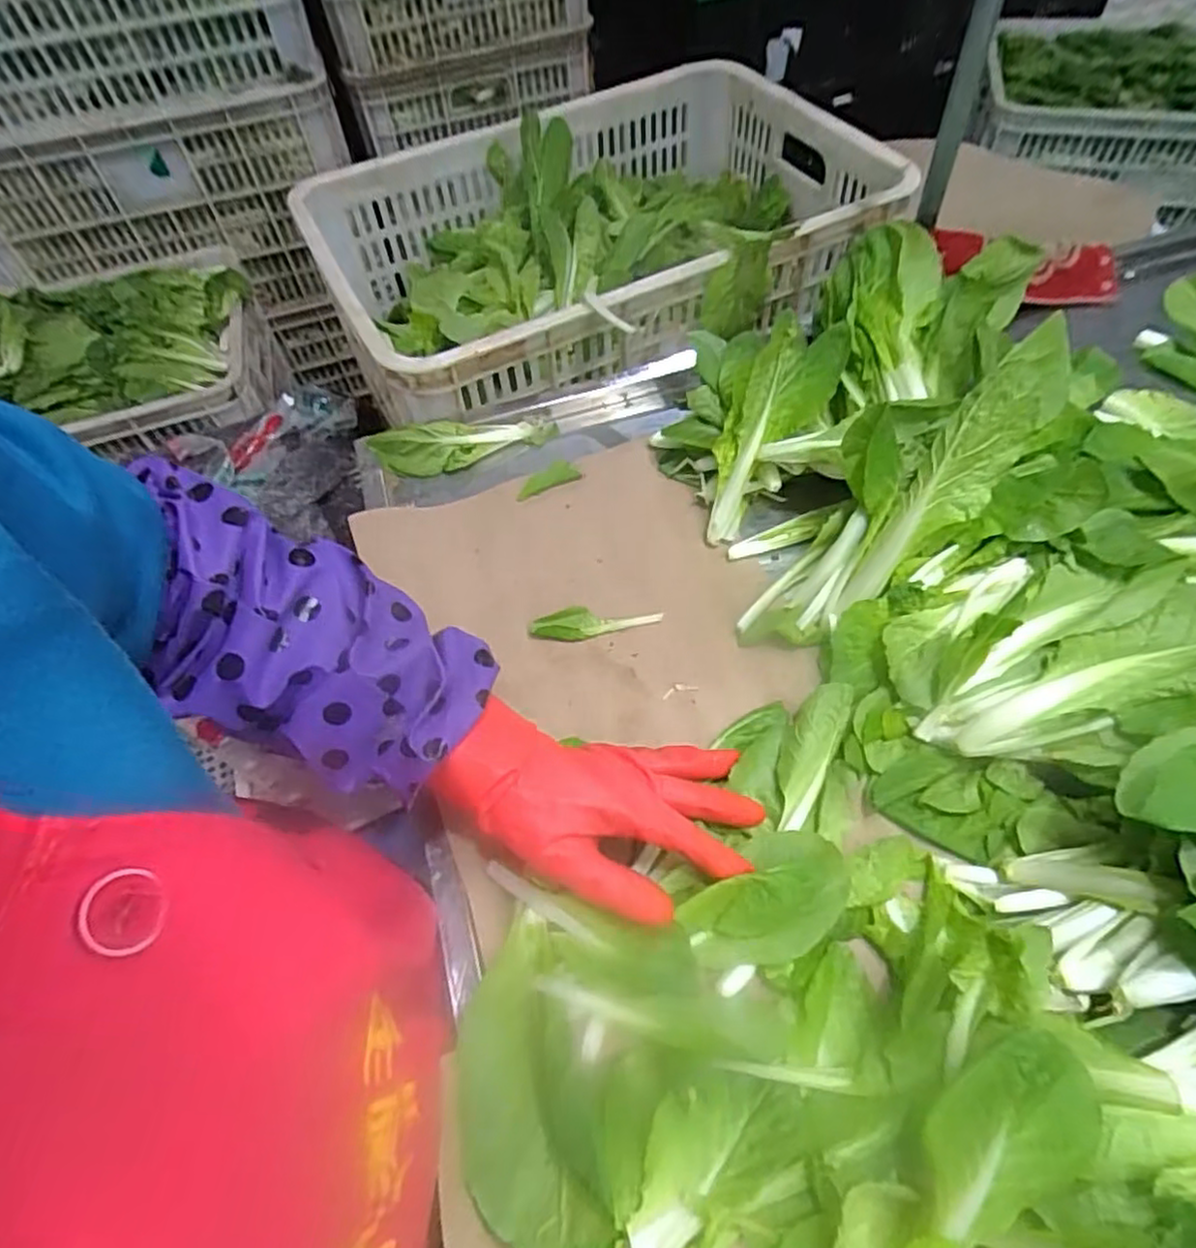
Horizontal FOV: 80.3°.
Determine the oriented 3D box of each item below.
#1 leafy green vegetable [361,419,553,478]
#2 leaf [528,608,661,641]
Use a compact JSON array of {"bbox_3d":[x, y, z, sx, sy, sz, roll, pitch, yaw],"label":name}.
[{"bbox_3d":[-0.118,-0.162,0.636,0.161,0.033,0.033,-13,56,-4],"label":"leafy green vegetable"},{"bbox_3d":[-0.002,-0.003,0.537,0.097,0.010,0.025,-9,56,-1],"label":"leaf"}]

